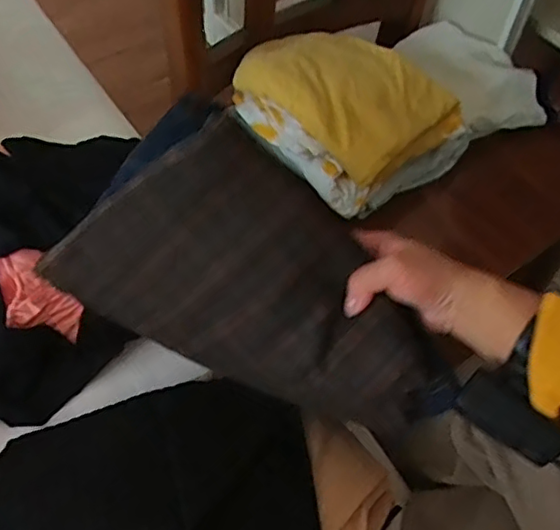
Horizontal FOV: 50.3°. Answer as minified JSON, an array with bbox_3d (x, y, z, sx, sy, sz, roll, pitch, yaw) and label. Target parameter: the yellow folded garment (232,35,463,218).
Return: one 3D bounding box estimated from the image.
[{"bbox_3d":[0.074,-0.204,0.761,0.196,0.081,0.248,-39,66,-25],"label":"yellow folded garment"}]

